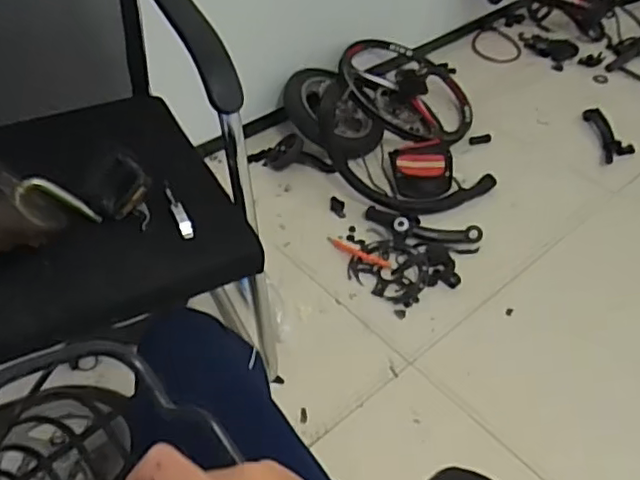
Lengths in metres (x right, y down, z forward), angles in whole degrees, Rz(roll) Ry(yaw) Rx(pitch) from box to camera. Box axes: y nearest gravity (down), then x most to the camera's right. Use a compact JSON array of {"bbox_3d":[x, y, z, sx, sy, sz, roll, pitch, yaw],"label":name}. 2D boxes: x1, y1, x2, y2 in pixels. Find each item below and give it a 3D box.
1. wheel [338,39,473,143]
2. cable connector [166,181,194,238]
[{"bbox_3d":[0.249,-0.442,1.798,0.400,0.100,0.400,13,52,-17],"label":"wheel"},{"bbox_3d":[-0.192,-0.043,0.839,0.015,0.012,0.114,-18,48,-18],"label":"cable connector"}]

